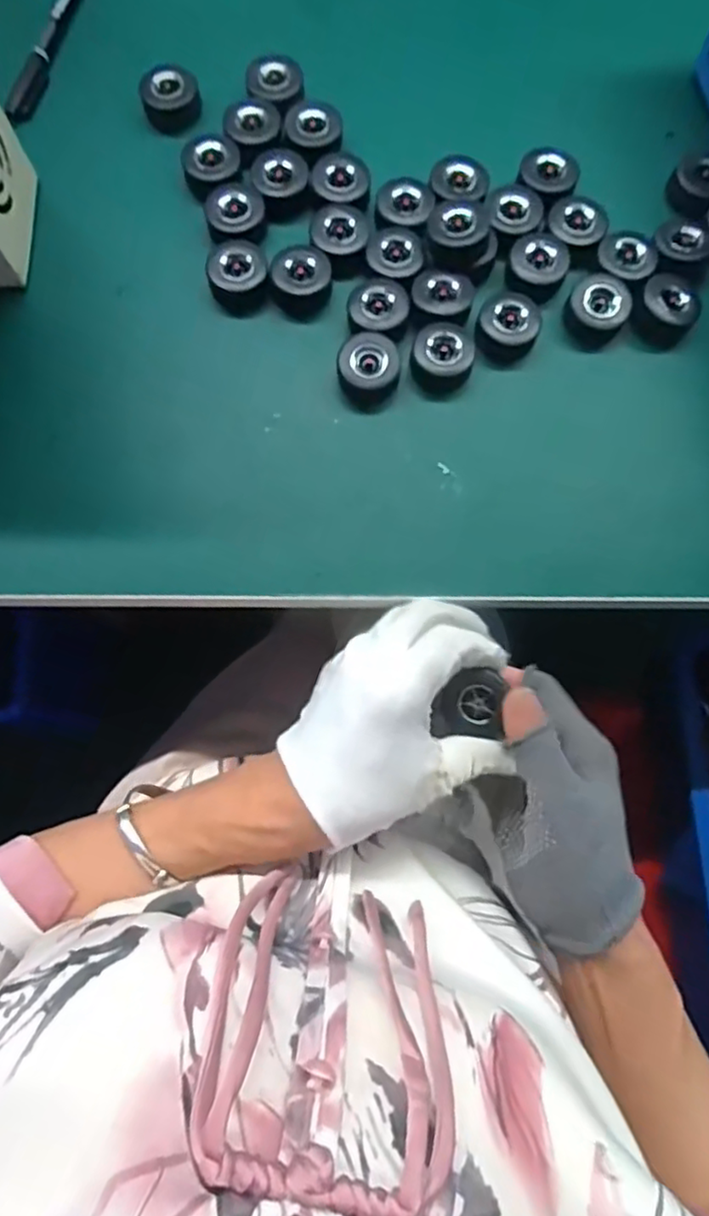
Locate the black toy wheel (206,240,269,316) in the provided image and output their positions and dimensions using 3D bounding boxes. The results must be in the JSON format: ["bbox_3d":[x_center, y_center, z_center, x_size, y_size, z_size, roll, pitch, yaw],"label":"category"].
[{"bbox_3d":[-0.072,-0.207,0.403,0.036,0.023,0.033,-4,79,-1],"label":"black toy wheel"}]

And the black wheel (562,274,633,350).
[{"bbox_3d":[0.150,-0.184,0.400,0.036,0.022,0.036,24,80,5],"label":"black wheel"}]

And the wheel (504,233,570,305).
[{"bbox_3d":[0.116,-0.215,0.407,0.037,0.021,0.035,0,79,0],"label":"wheel"}]

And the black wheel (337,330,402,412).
[{"bbox_3d":[0.009,-0.143,0.387,0.036,0.017,0.041,8,79,2],"label":"black wheel"}]

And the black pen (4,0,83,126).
[{"bbox_3d":[-0.208,-0.393,0.445,0.014,0.013,0.142,16,80,3],"label":"black pen"}]

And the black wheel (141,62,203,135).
[{"bbox_3d":[-0.122,-0.341,0.430,0.037,0.023,0.037,0,79,0],"label":"black wheel"}]

